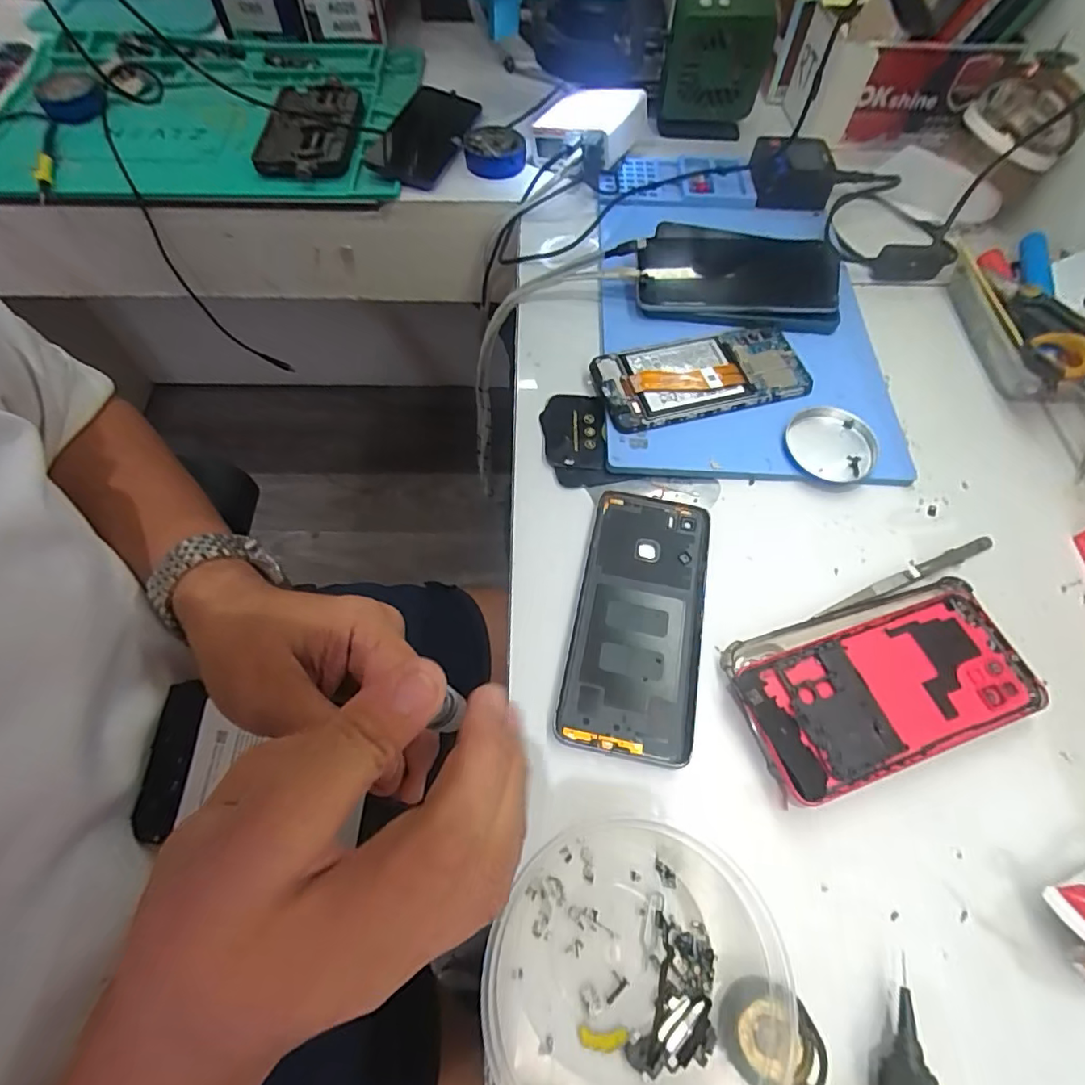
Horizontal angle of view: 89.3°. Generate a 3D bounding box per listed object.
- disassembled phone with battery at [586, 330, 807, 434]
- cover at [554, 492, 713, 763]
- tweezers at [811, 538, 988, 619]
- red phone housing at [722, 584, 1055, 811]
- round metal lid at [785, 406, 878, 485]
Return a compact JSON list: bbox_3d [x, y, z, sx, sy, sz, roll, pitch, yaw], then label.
[{"bbox_3d":[0.120,-0.127,0.415,0.158,0.015,0.069,-14,65,-10],"label":"disassembled phone with battery"},{"bbox_3d":[0.060,0.043,0.336,0.076,0.007,0.165,13,63,3],"label":"cover"},{"bbox_3d":[0.235,0.021,0.354,0.152,0.014,0.009,-19,66,-12],"label":"tweezers"},{"bbox_3d":[0.194,0.079,0.318,0.167,0.020,0.085,-15,65,-11],"label":"red phone housing"},{"bbox_3d":[0.207,-0.071,0.394,0.059,0.015,0.054,19,64,6],"label":"round metal lid"}]

